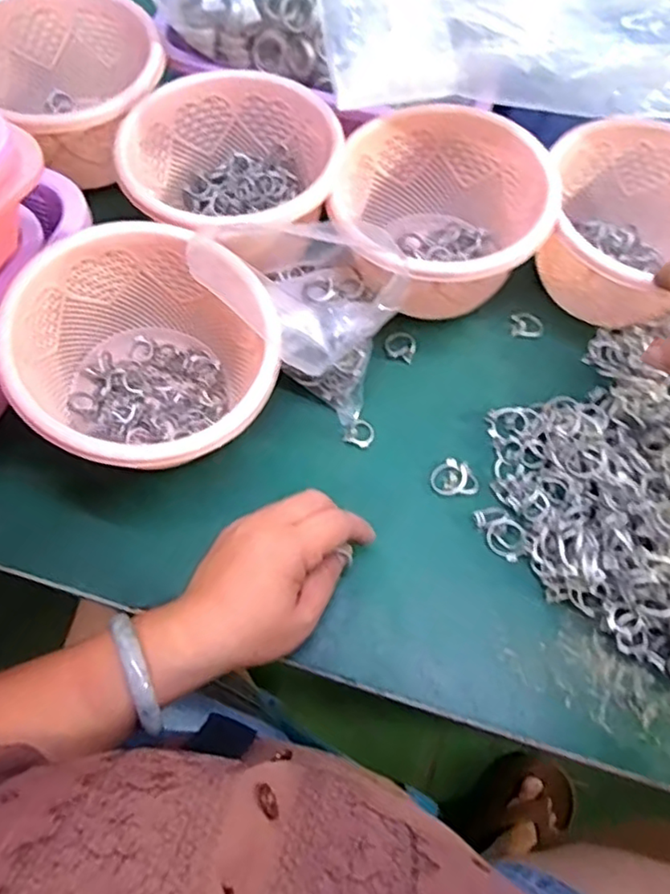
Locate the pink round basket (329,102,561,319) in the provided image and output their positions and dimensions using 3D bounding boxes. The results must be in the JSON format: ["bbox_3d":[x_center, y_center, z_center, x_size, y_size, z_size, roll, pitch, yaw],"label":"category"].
[{"bbox_3d":[0.075,-0.163,0.445,0.140,0.092,0.141,2,67,-4],"label":"pink round basket"}]

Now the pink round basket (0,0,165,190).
[{"bbox_3d":[-0.198,-0.272,0.475,0.141,0.071,0.152,-40,74,-17],"label":"pink round basket"}]

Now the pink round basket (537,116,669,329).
[{"bbox_3d":[0.214,-0.160,0.455,0.134,0.076,0.128,2,67,-4],"label":"pink round basket"}]

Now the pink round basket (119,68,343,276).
[{"bbox_3d":[-0.069,-0.191,0.440,0.142,0.072,0.141,2,67,-4],"label":"pink round basket"}]

